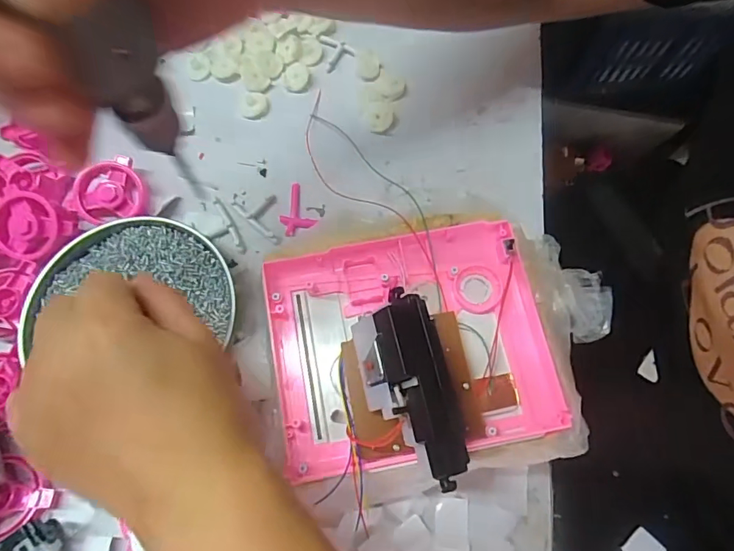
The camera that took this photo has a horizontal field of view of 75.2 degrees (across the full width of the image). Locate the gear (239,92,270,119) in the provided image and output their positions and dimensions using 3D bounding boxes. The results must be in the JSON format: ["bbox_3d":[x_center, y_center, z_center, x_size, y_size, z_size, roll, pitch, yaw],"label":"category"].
[{"bbox_3d":[-0.092,-0.138,0.386,0.022,0.006,0.021,0,72,-1],"label":"gear"}]

